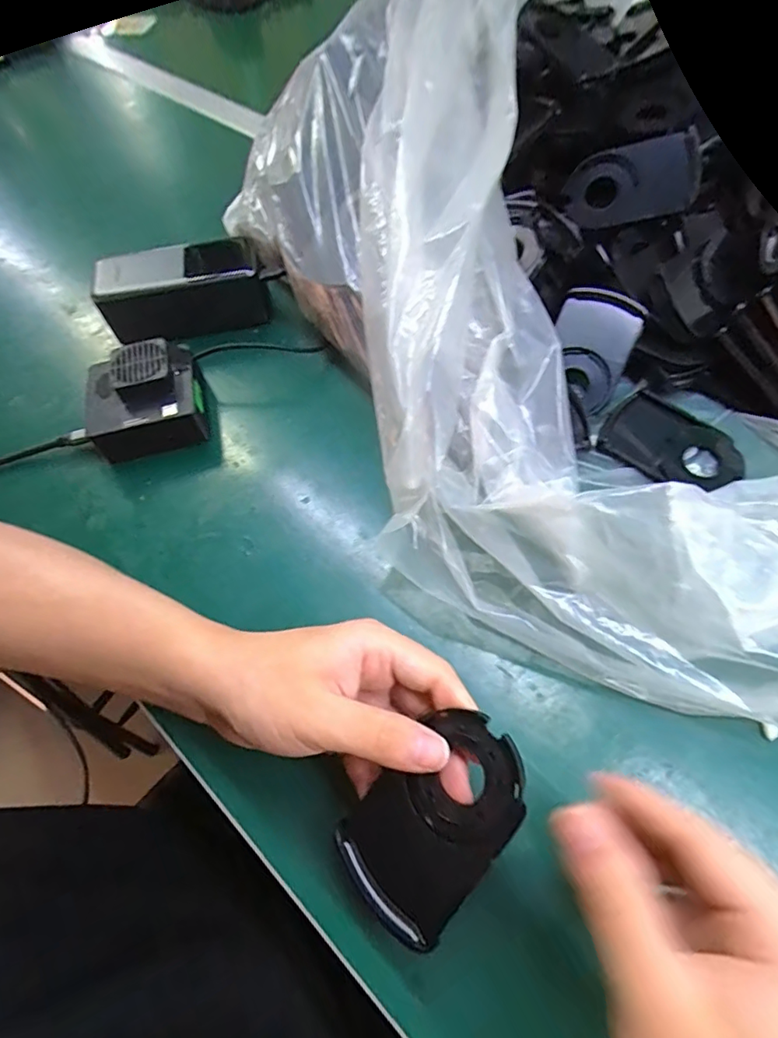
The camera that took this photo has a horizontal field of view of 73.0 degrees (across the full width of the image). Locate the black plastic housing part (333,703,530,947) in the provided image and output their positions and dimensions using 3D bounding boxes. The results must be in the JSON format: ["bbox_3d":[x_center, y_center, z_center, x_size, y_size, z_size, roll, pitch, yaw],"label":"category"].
[{"bbox_3d":[0.019,0.126,0.224,0.057,0.010,0.089,36,92,31],"label":"black plastic housing part"}]

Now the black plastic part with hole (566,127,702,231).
[{"bbox_3d":[0.186,-0.258,0.406,0.092,0.054,0.011,3,20,32],"label":"black plastic part with hole"}]

